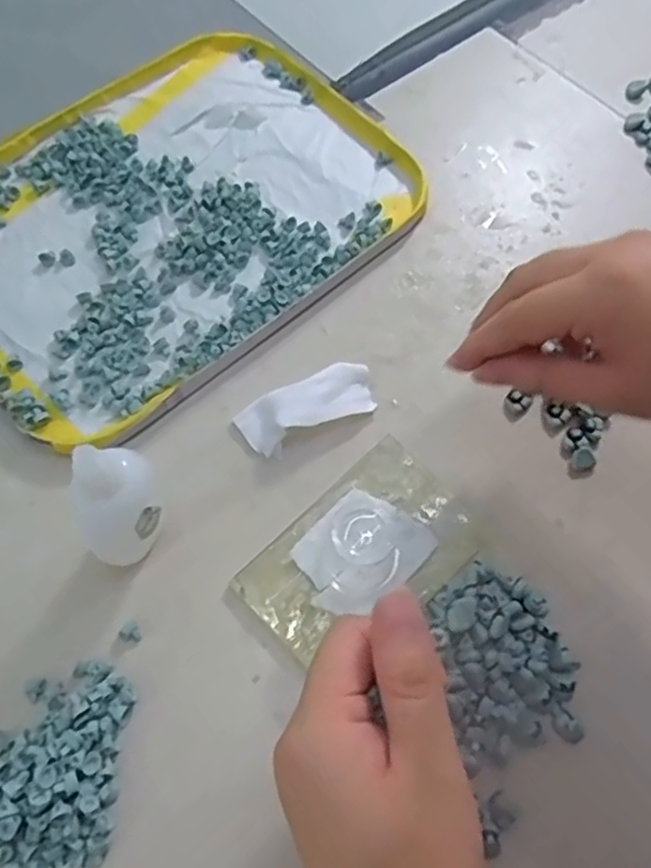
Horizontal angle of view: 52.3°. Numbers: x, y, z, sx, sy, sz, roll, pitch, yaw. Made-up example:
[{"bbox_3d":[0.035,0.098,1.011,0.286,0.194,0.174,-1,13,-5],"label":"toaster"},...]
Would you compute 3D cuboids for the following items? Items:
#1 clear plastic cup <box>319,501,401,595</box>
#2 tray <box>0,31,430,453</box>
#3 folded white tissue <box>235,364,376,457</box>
[{"bbox_3d":[0.016,0.050,0.288,0.034,0.039,0.031,1,66,-1],"label":"clear plastic cup"},{"bbox_3d":[-0.093,-0.130,0.389,0.273,0.011,0.208,-41,73,-18],"label":"tray"},{"bbox_3d":[-0.008,-0.015,0.333,0.070,0.017,0.029,-26,69,-13],"label":"folded white tissue"}]

